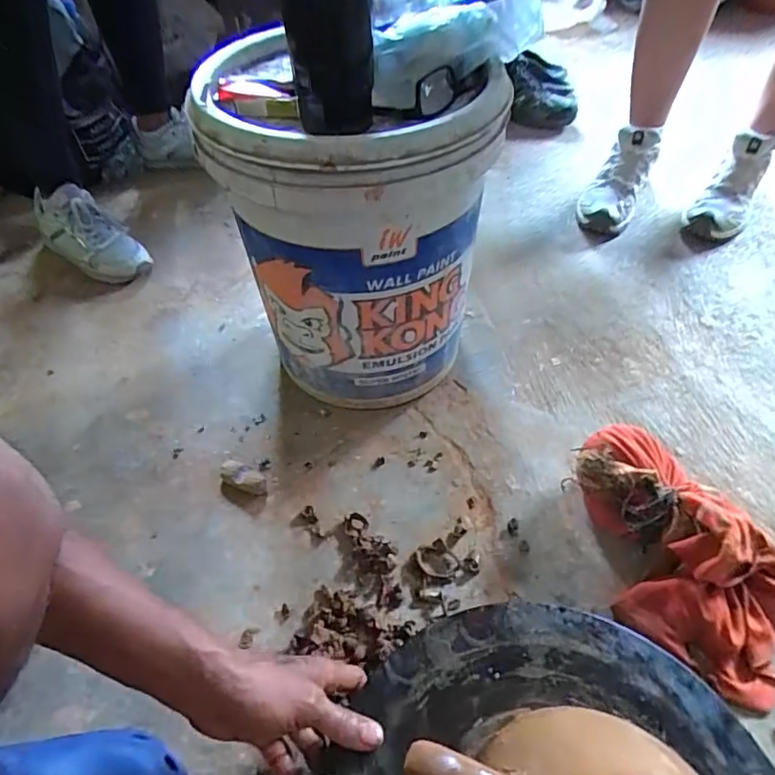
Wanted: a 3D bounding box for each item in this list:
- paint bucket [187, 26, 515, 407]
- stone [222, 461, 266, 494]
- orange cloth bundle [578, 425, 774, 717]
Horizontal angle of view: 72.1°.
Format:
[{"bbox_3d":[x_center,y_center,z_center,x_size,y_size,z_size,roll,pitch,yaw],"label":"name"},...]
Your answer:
[{"bbox_3d":[-0.038,-0.182,0.663,0.278,0.378,0.270,-7,50,-4],"label":"paint bucket"},{"bbox_3d":[-0.176,0.112,0.652,0.063,0.019,0.026,19,53,17],"label":"stone"},{"bbox_3d":[0.308,0.162,0.548,0.191,0.083,0.273,-34,57,-24],"label":"orange cloth bundle"}]

